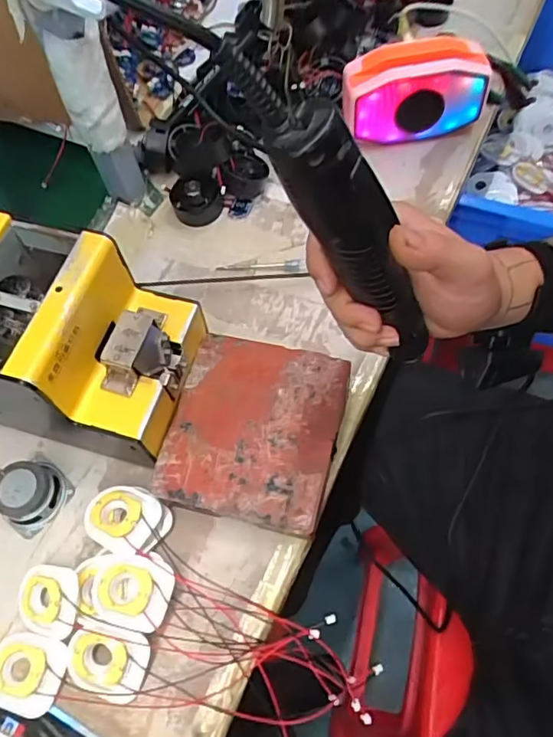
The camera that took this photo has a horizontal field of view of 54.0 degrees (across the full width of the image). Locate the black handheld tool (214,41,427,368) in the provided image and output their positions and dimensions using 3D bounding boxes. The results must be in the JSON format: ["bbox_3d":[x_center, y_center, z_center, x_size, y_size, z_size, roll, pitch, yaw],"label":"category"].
[{"bbox_3d":[0.043,-0.067,0.286,0.033,0.220,0.028,2,59,36],"label":"black handheld tool"}]

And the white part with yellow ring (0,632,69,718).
[{"bbox_3d":[-0.183,0.221,0.397,0.061,0.011,0.048,9,64,9],"label":"white part with yellow ring"}]

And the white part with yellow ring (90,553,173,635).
[{"bbox_3d":[-0.107,0.162,0.402,0.058,0.012,0.049,15,65,11],"label":"white part with yellow ring"}]

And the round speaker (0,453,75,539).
[{"bbox_3d":[-0.204,0.101,0.450,0.053,0.028,0.052,39,72,21],"label":"round speaker"}]

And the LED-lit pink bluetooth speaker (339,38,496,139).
[{"bbox_3d":[0.143,-0.293,0.578,0.145,0.085,0.059,-9,62,0],"label":"LED-lit pink bluetooth speaker"}]

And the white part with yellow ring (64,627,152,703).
[{"bbox_3d":[-0.121,0.208,0.387,0.062,0.011,0.046,8,85,4],"label":"white part with yellow ring"}]

